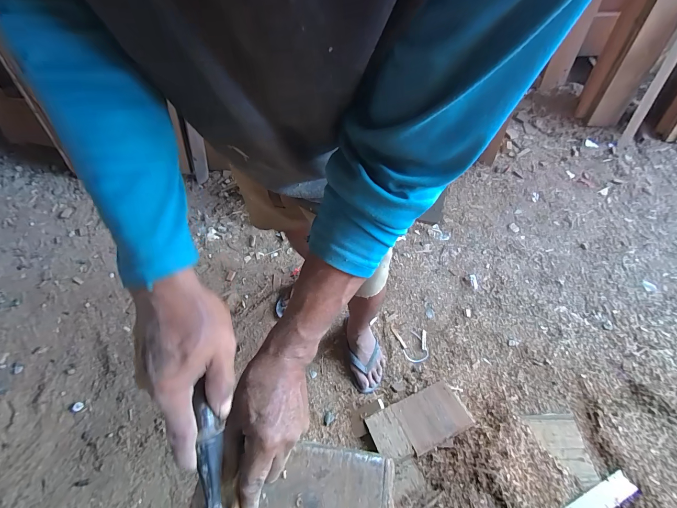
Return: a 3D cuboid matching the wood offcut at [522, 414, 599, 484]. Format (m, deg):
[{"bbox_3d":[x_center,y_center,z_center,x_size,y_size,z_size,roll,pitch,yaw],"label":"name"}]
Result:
[{"bbox_3d":[0.596,0.515,0.823,0.125,0.012,0.153,-5,50,2],"label":"wood offcut"}]

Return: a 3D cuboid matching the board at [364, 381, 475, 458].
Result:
[{"bbox_3d":[0.223,0.473,0.871,0.265,0.017,0.139,-22,41,-9],"label":"board"}]

